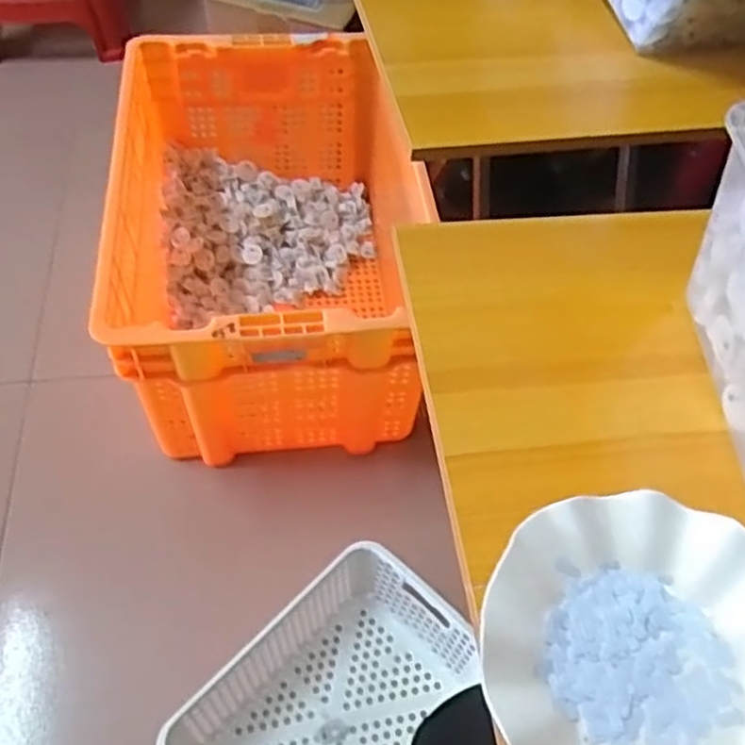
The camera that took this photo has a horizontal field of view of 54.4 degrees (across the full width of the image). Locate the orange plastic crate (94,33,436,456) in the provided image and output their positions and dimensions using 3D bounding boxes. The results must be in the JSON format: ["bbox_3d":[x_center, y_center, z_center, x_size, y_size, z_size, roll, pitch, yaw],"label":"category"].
[{"bbox_3d":[-0.145,-0.186,1.050,0.390,0.308,0.582,-6,55,-8],"label":"orange plastic crate"}]

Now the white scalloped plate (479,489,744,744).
[{"bbox_3d":[0.150,0.153,0.374,0.180,0.022,0.178,2,54,-2],"label":"white scalloped plate"}]

